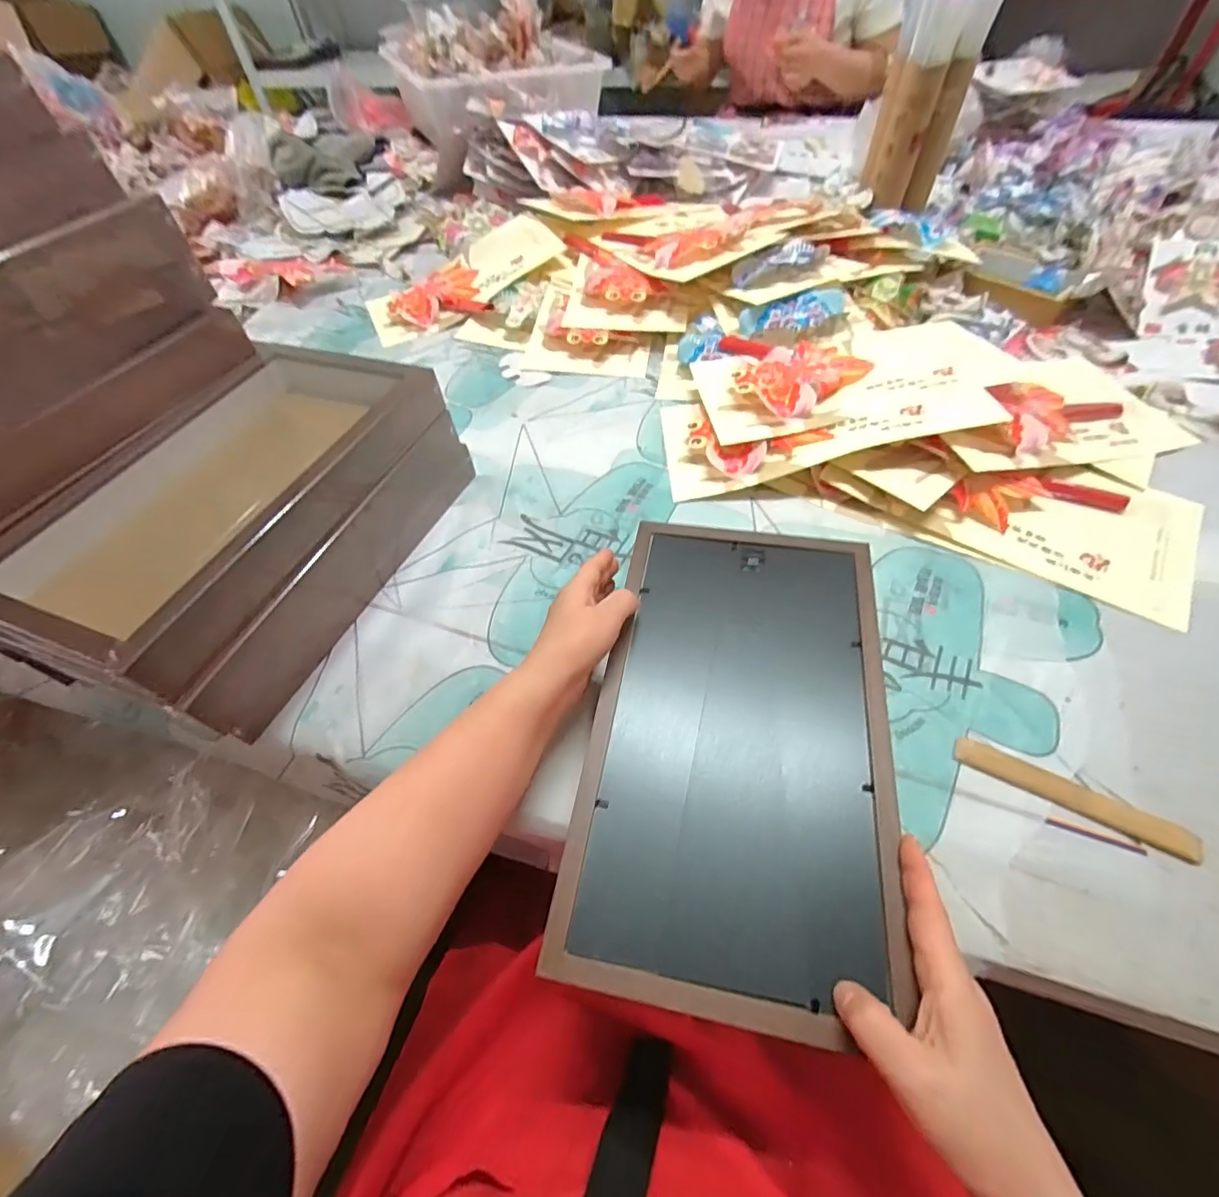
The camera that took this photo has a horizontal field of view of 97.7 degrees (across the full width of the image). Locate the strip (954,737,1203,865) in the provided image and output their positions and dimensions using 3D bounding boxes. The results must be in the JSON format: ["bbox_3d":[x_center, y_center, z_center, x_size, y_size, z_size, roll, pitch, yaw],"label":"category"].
[{"bbox_3d":[0.320,0.137,0.371,0.142,0.009,0.023,23,59,20],"label":"strip"}]

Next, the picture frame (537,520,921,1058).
[{"bbox_3d":[0.092,0.081,0.377,0.194,0.014,0.345,8,56,9],"label":"picture frame"}]

